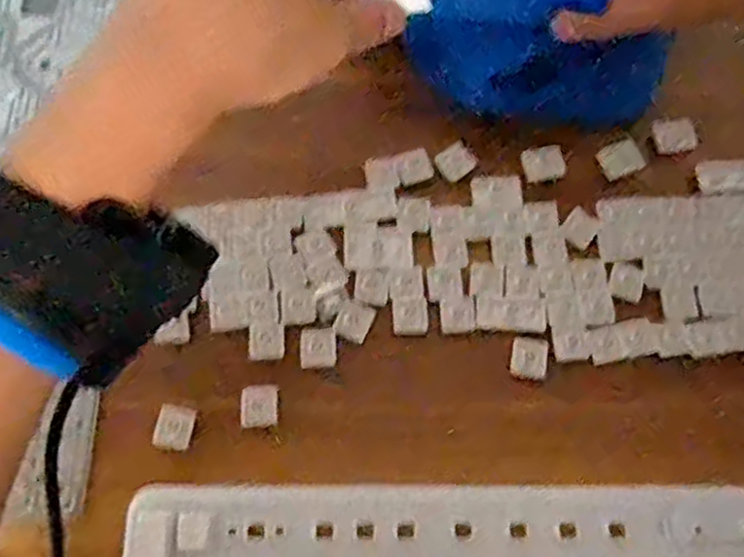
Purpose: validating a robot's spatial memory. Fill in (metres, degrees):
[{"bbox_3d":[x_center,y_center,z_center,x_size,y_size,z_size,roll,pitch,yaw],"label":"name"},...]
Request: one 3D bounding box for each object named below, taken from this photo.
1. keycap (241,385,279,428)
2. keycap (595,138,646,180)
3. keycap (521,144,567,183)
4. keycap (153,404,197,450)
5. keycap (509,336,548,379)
[{"bbox_3d":[-0.056,0.064,0.364,0.018,0.004,0.021,0,70,-1],"label":"keycap"},{"bbox_3d":[0.143,-0.068,0.416,0.025,0.006,0.019,-20,72,-8],"label":"keycap"},{"bbox_3d":[0.098,-0.065,0.414,0.024,0.004,0.021,-11,71,-5],"label":"keycap"},{"bbox_3d":[-0.097,0.073,0.359,0.017,0.005,0.021,10,70,2],"label":"keycap"},{"bbox_3d":[0.082,0.040,0.375,0.019,0.004,0.021,8,70,2],"label":"keycap"}]

